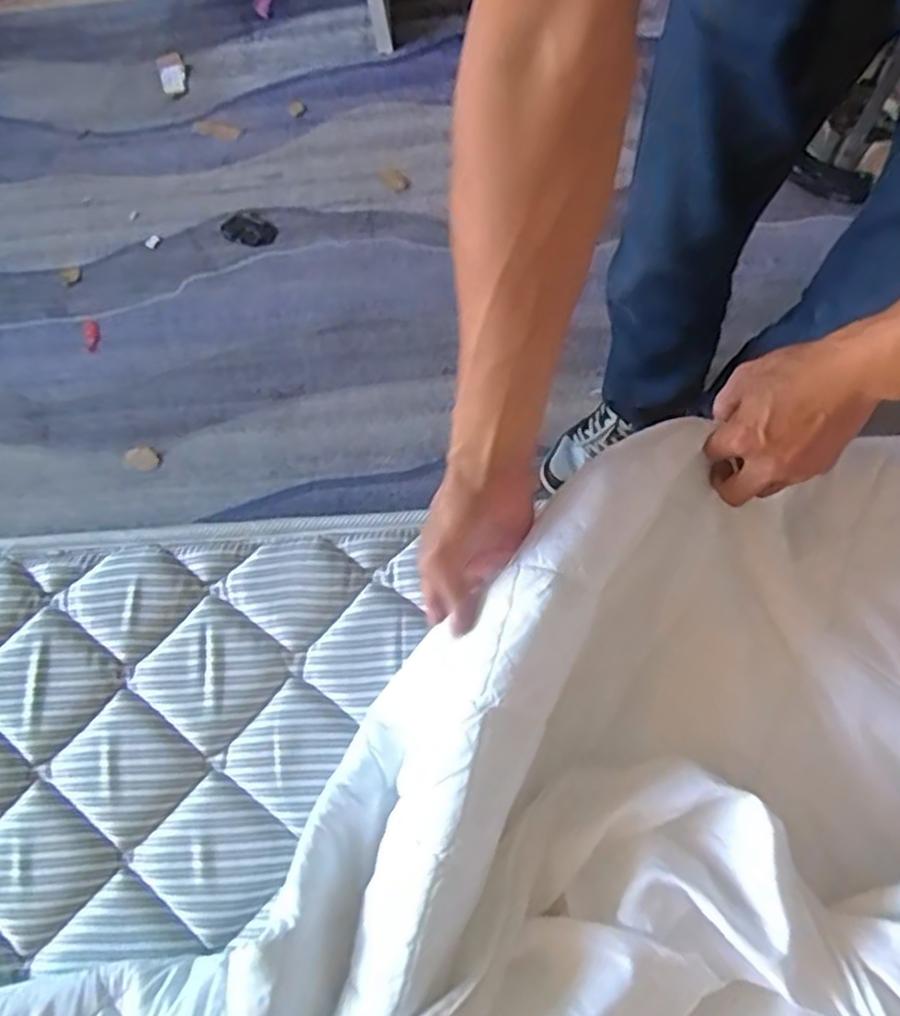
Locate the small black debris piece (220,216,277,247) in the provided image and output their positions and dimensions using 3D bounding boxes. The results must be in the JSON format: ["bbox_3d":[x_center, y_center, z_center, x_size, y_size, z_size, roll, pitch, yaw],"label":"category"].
[{"bbox_3d":[-0.414,-0.567,1.450,0.109,0.016,0.064,12,73,11],"label":"small black debris piece"}]

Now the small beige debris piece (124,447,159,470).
[{"bbox_3d":[-0.565,-0.091,1.293,0.066,0.012,0.043,14,74,11],"label":"small beige debris piece"}]

